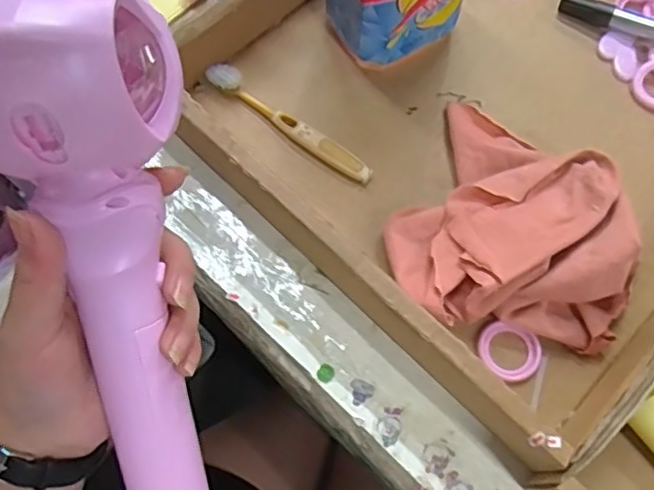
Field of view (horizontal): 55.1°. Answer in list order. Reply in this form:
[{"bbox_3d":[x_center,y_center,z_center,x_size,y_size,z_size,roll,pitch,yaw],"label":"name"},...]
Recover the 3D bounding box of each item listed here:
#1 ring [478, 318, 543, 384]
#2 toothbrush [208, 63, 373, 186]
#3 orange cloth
[{"bbox_3d":[0.110,0.064,0.378,0.038,0.010,0.033,27,71,10],"label":"ring"},{"bbox_3d":[-0.027,-0.085,0.436,0.137,0.017,0.017,36,73,13],"label":"toothbrush"},{"bbox_3d":[0.118,-0.020,0.391,0.142,0.056,0.153,10,69,4],"label":"orange cloth"}]

